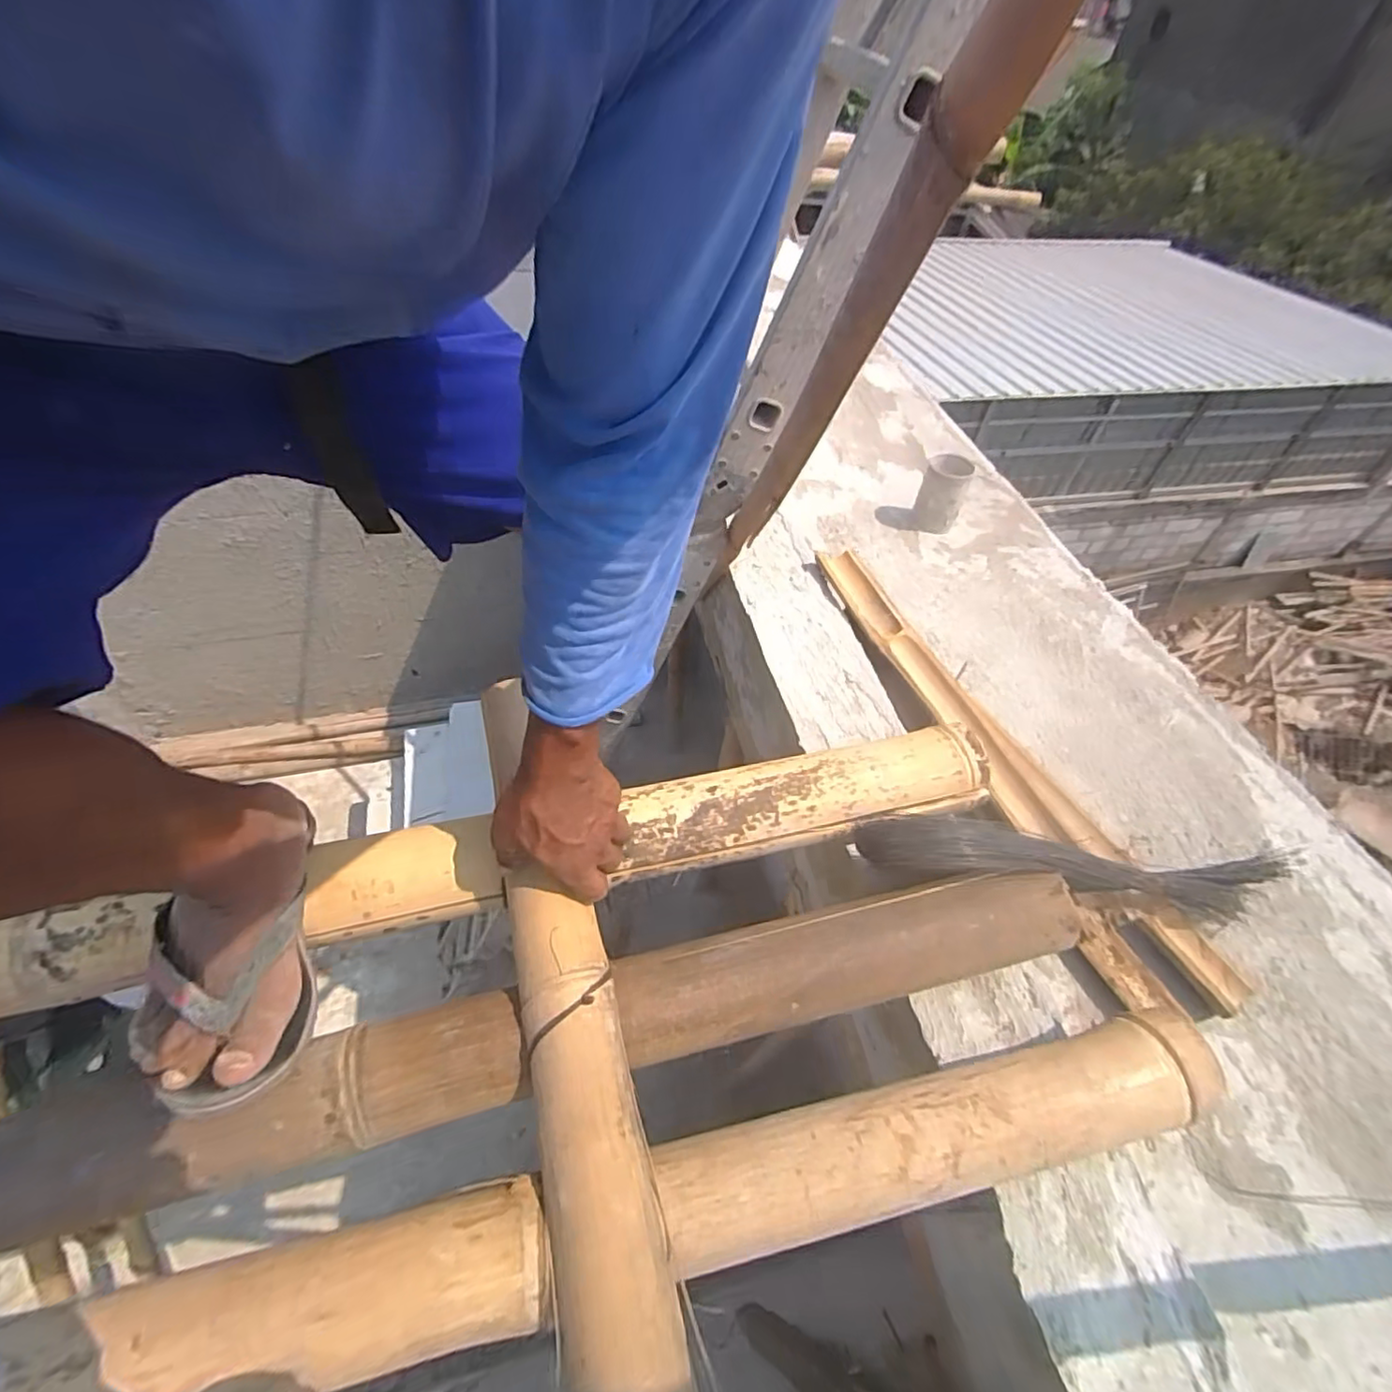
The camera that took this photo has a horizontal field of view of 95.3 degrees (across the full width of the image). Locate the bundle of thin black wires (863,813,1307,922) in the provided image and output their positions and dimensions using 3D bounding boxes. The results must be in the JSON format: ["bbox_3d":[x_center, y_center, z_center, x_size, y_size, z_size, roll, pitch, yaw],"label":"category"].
[{"bbox_3d":[0.350,0.166,0.591,0.412,0.117,0.047,4,50,-3],"label":"bundle of thin black wires"}]

